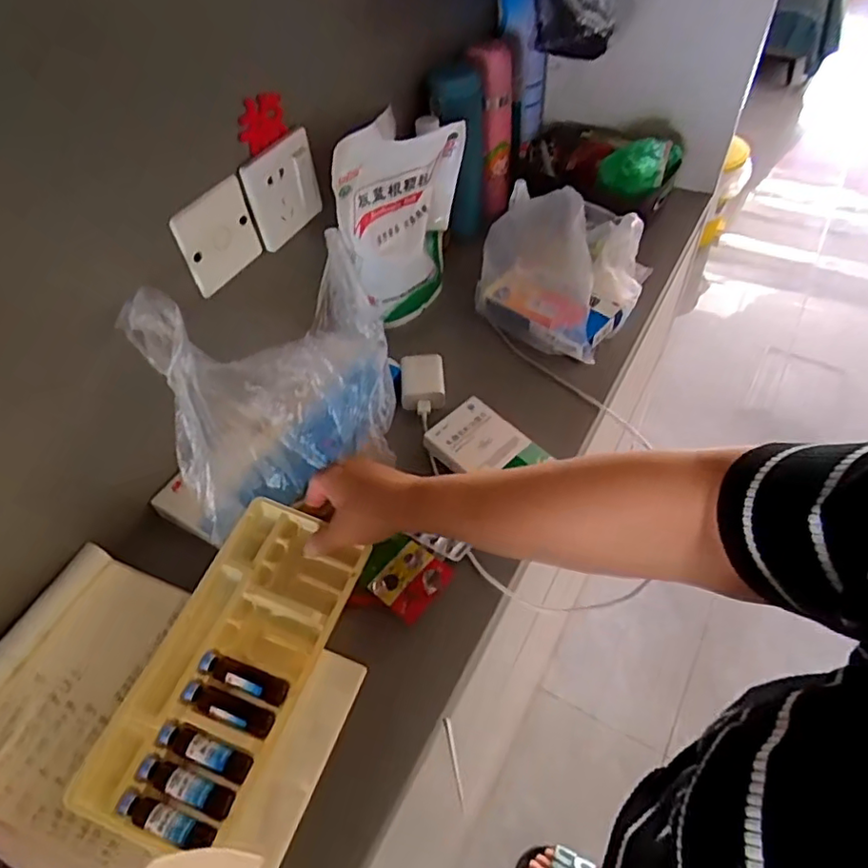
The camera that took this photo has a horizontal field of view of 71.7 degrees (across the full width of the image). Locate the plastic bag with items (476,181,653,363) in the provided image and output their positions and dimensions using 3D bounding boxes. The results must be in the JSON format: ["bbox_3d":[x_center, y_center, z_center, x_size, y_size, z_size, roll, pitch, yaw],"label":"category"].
[{"bbox_3d":[0.148,-0.194,0.682,0.171,0.102,0.174,22,56,20],"label":"plastic bag with items"}]

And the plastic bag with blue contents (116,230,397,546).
[{"bbox_3d":[-0.130,-0.044,0.517,0.199,0.200,0.072,-23,19,-13],"label":"plastic bag with blue contents"}]

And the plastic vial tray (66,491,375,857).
[{"bbox_3d":[-0.153,0.169,0.462,0.118,0.022,0.245,14,52,15],"label":"plastic vial tray"}]

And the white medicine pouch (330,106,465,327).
[{"bbox_3d":[-0.032,-0.237,0.665,0.055,0.208,0.167,27,58,24],"label":"white medicine pouch"}]

